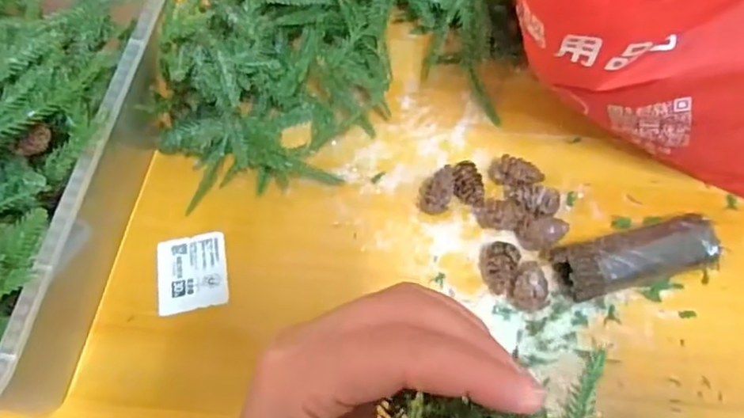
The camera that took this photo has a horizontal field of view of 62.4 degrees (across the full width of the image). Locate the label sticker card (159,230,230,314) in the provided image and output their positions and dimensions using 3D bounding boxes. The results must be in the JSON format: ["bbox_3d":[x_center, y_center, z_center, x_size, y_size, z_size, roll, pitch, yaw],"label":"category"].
[{"bbox_3d":[-0.129,0.045,0.442,0.048,0.004,0.058,-10,59,-2],"label":"label sticker card"}]

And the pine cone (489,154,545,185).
[{"bbox_3d":[0.106,-0.027,0.457,0.040,0.022,0.022,26,64,18],"label":"pine cone"}]

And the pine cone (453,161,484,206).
[{"bbox_3d":[0.071,-0.017,0.455,0.022,0.017,0.034,-3,59,2],"label":"pine cone"}]

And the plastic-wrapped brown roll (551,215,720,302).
[{"bbox_3d":[0.178,0.033,0.412,0.108,0.028,0.037,-15,60,-6],"label":"plastic-wrapped brown roll"}]

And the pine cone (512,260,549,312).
[{"bbox_3d":[0.106,0.050,0.410,0.021,0.018,0.034,14,61,11],"label":"pine cone"}]

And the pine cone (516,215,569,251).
[{"bbox_3d":[0.121,0.018,0.433,0.034,0.022,0.025,-9,59,-2],"label":"pine cone"}]

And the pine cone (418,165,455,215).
[{"bbox_3d":[0.048,-0.014,0.454,0.025,0.022,0.035,6,60,7],"label":"pine cone"}]

